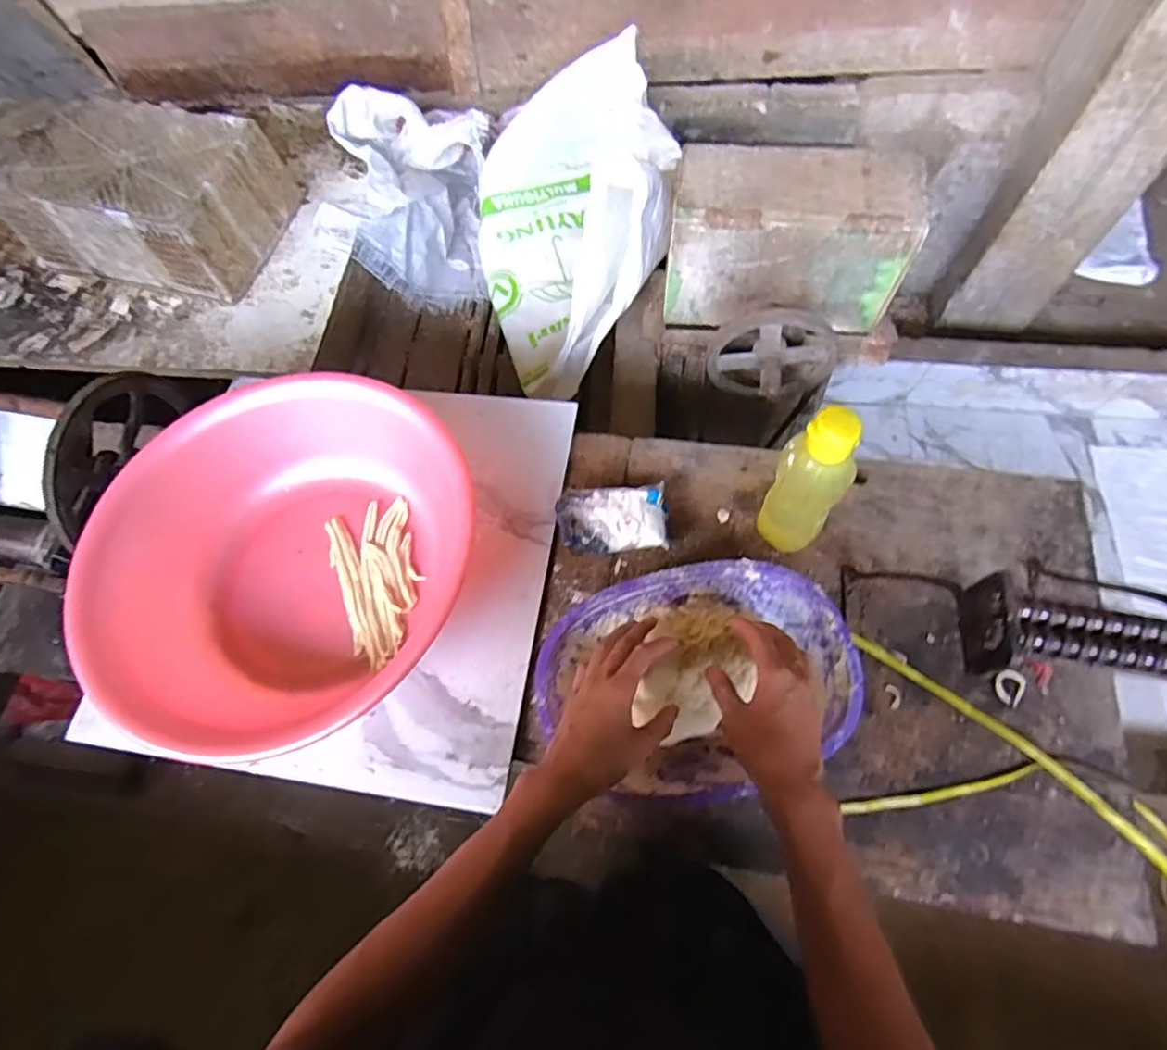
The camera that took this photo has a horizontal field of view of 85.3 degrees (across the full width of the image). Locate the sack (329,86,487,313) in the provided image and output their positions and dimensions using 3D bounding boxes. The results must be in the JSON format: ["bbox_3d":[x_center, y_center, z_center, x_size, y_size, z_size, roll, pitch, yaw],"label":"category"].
[{"bbox_3d":[-0.369,-0.703,1.395,0.323,0.265,0.362,-2,65,0],"label":"sack"}]

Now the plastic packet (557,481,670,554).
[{"bbox_3d":[0.033,-0.006,0.747,0.125,0.038,0.078,1,65,2],"label":"plastic packet"}]

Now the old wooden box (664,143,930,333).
[{"bbox_3d":[0.314,-0.442,0.992,0.353,0.223,0.129,5,65,4],"label":"old wooden box"}]

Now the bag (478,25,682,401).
[{"bbox_3d":[-0.022,-0.619,1.204,0.376,0.251,0.741,1,65,2],"label":"bag"}]

